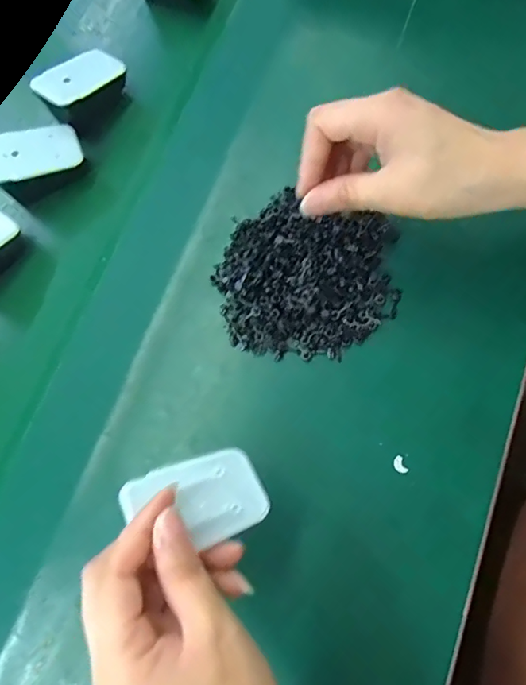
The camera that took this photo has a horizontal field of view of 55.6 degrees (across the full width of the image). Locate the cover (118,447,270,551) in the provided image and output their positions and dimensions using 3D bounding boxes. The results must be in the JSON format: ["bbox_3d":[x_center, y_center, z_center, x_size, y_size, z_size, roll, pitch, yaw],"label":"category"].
[{"bbox_3d":[-0.033,0.080,0.255,0.070,0.004,0.044,-13,59,-31],"label":"cover"}]

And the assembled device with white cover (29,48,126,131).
[{"bbox_3d":[-0.142,-0.202,0.403,0.071,0.039,0.051,-40,72,-5],"label":"assembled device with white cover"}]

